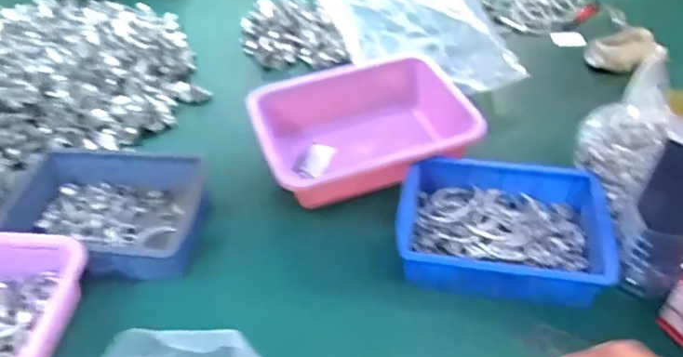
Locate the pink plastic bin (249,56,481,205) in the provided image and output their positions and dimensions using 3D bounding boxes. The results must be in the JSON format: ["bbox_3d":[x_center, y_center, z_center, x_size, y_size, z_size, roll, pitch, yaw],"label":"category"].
[{"bbox_3d":[0.034,-0.062,0.842,0.294,0.125,0.209,-14,46,-12],"label":"pink plastic bin"}]

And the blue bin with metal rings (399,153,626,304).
[{"bbox_3d":[0.201,0.061,0.727,0.252,0.067,0.180,8,46,9],"label":"blue bin with metal rings"}]

